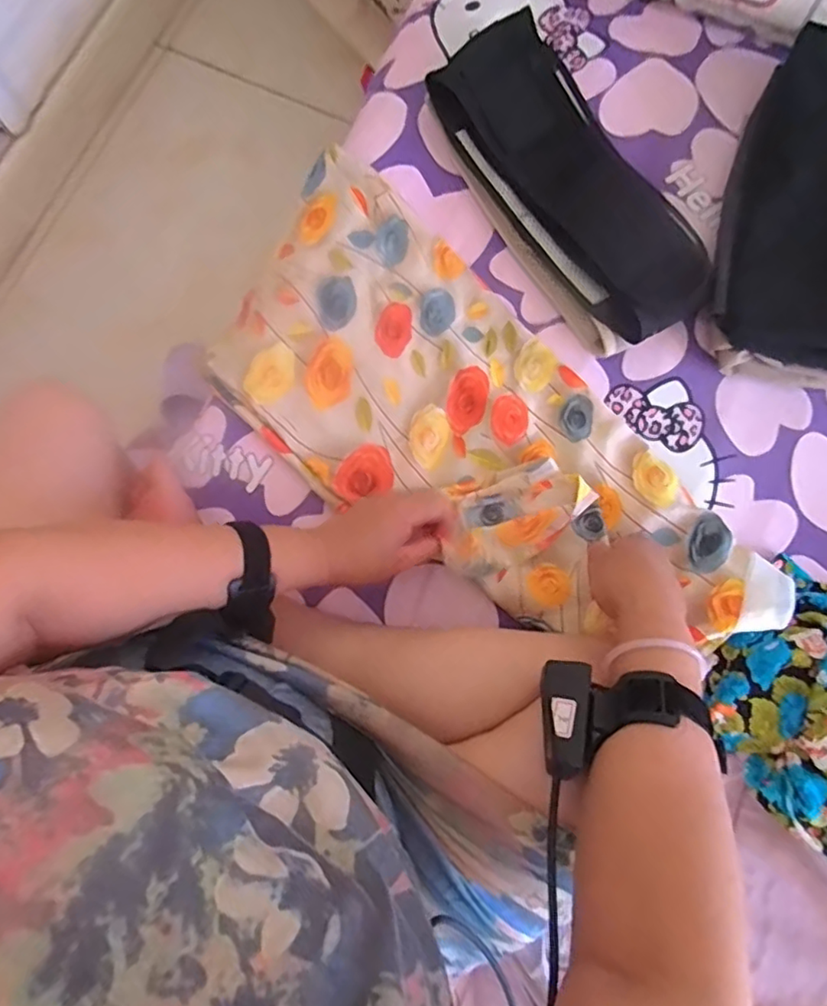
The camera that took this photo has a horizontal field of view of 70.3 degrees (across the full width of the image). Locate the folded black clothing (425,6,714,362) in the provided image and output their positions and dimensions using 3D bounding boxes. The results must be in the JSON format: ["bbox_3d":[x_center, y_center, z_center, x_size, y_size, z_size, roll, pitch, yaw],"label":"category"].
[{"bbox_3d":[0.156,-0.316,0.584,0.139,0.059,0.344,-30,80,-5],"label":"folded black clothing"}]

